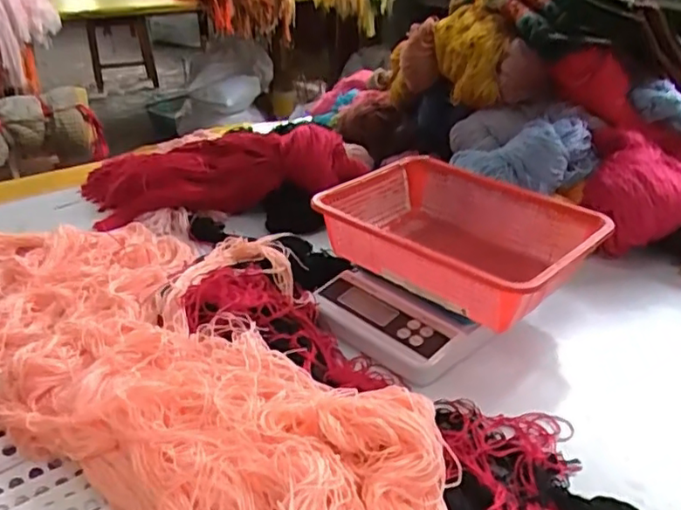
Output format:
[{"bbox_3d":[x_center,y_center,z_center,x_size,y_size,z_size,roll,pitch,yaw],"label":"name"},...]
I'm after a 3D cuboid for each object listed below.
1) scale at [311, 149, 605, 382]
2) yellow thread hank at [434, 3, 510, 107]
[{"bbox_3d":[0.108,0.009,0.629,0.246,0.116,0.257,25,39,34],"label":"scale"},{"bbox_3d":[0.176,-0.274,0.844,0.096,0.096,0.143,5,31,7],"label":"yellow thread hank"}]

